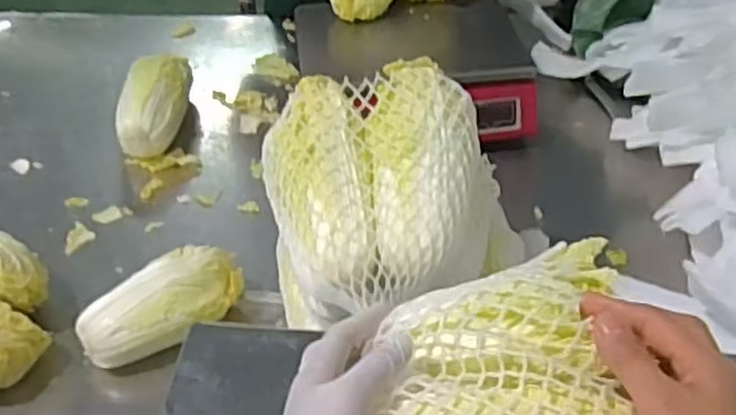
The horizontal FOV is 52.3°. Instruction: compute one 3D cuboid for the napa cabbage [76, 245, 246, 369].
[{"bbox_3d":[-0.202,0.104,0.755,0.166,0.076,0.079,-23,47,-27],"label":"napa cabbage"}]

